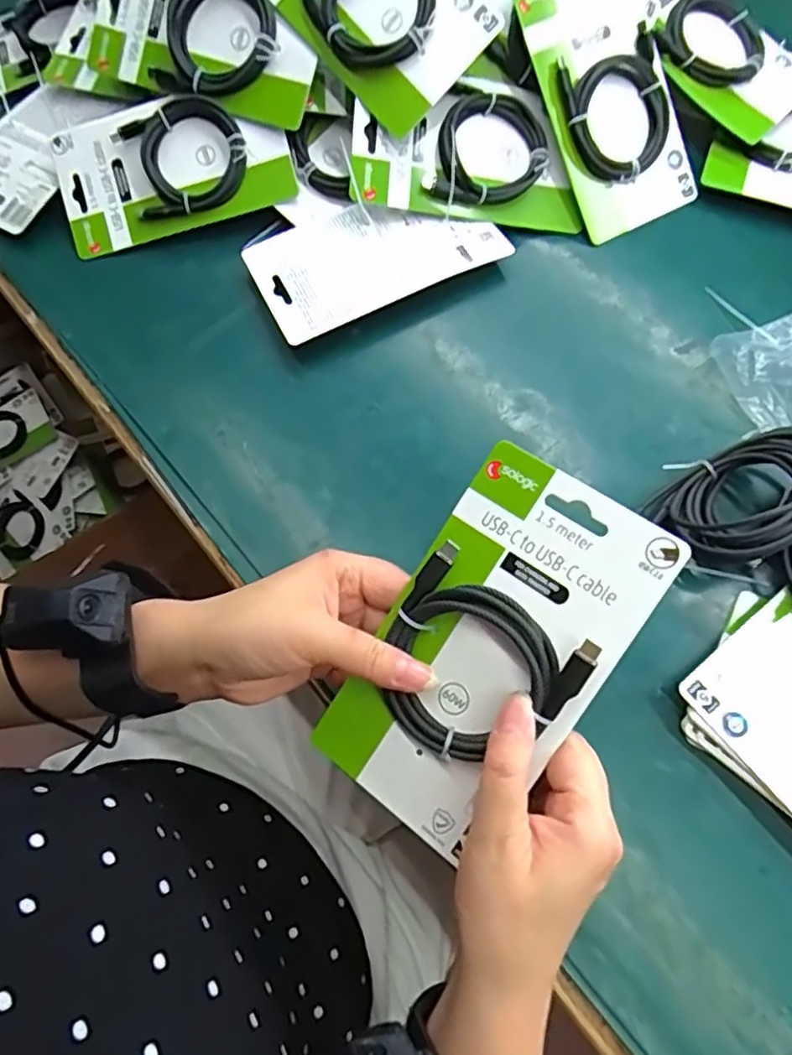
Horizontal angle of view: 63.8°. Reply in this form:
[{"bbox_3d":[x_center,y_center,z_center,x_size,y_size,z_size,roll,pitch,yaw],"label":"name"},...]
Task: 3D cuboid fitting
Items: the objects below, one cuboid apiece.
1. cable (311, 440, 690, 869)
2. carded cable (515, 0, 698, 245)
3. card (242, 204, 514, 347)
[{"bbox_3d":[0.041,0.058,0.295,0.097,0.015,0.177,35,97,22],"label":"cable"},{"bbox_3d":[0.158,-0.316,0.466,0.100,0.018,0.182,-26,104,-7],"label":"carded cable"},{"bbox_3d":[-0.014,-0.202,0.473,0.180,0.018,0.094,-24,70,-9],"label":"card"}]

